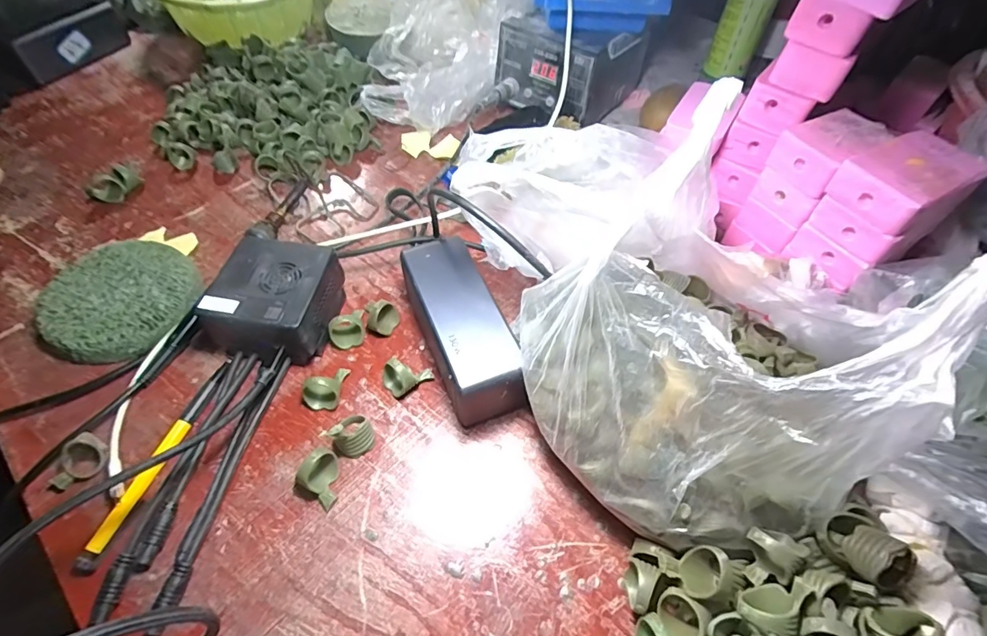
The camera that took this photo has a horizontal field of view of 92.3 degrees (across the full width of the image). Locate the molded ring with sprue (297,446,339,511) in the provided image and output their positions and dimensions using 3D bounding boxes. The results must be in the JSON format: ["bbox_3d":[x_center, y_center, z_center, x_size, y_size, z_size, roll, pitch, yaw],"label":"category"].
[{"bbox_3d":[-0.109,0.100,0.293,0.018,0.026,0.032,-6,55,-5],"label":"molded ring with sprue"}]

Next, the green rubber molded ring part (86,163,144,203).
[{"bbox_3d":[-0.357,-0.130,0.448,0.030,0.016,0.044,18,57,12],"label":"green rubber molded ring part"}]

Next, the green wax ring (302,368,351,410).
[{"bbox_3d":[-0.115,0.050,0.331,0.033,0.020,0.020,-31,60,-20],"label":"green wax ring"}]

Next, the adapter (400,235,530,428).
[{"bbox_3d":[-0.025,0.009,0.341,0.055,0.057,0.135,-19,57,-15],"label":"adapter"}]

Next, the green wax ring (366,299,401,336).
[{"bbox_3d":[-0.084,-0.002,0.365,0.014,0.033,0.029,22,57,14],"label":"green wax ring"}]

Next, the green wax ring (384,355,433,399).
[{"bbox_3d":[-0.061,0.042,0.336,0.035,0.025,0.021,-6,55,-5],"label":"green wax ring"}]

